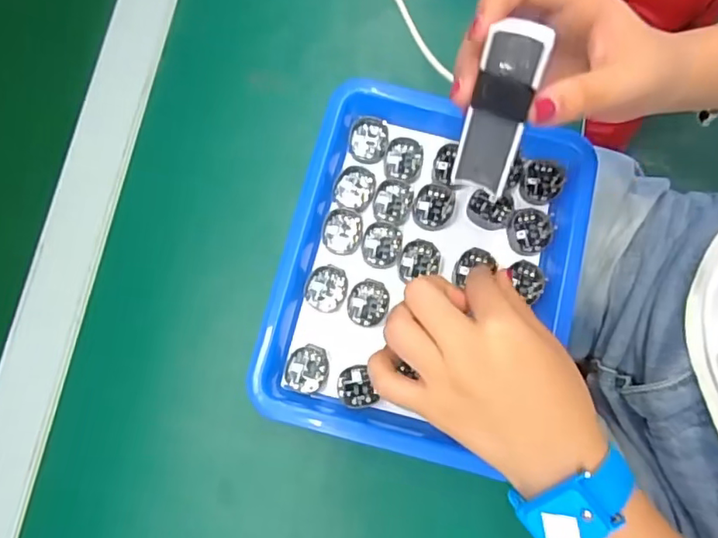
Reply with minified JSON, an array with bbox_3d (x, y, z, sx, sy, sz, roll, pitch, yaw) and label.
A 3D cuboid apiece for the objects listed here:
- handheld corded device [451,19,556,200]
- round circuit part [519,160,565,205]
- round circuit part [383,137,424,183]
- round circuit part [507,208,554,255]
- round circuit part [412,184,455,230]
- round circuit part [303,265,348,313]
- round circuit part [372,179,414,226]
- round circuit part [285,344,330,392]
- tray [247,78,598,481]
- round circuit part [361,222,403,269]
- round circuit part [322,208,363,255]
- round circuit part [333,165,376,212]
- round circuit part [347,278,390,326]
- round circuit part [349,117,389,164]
[{"bbox_3d":[0.065,-0.072,0.265,0.025,0.080,0.016,12,44,3],"label":"handheld corded device"},{"bbox_3d":[0.118,-0.056,0.363,0.026,0.008,0.028,0,78,0],"label":"round circuit part"},{"bbox_3d":[0.029,-0.071,0.362,0.024,0.004,0.028,8,78,2],"label":"round circuit part"},{"bbox_3d":[0.109,-0.024,0.355,0.027,0.006,0.028,0,78,0],"label":"round circuit part"},{"bbox_3d":[0.048,-0.040,0.359,0.026,0.005,0.029,6,78,1],"label":"round circuit part"},{"bbox_3d":[-0.020,0.012,0.345,0.025,0.005,0.028,25,79,5],"label":"round circuit part"},{"bbox_3d":[0.022,-0.043,0.359,0.025,0.005,0.029,15,78,3],"label":"round circuit part"},{"bbox_3d":[-0.031,0.059,0.335,0.024,0.004,0.027,6,78,1],"label":"round circuit part"},{"bbox_3d":[0.044,0.001,0.351,0.183,0.035,0.215,13,78,3],"label":"tray"},{"bbox_3d":[0.014,-0.015,0.353,0.024,0.004,0.028,6,78,1],"label":"round circuit part"},{"bbox_3d":[-0.010,-0.024,0.352,0.024,0.004,0.028,4,78,1],"label":"round circuit part"},{"bbox_3d":[-0.003,-0.052,0.358,0.026,0.004,0.029,15,78,3],"label":"round circuit part"},{"bbox_3d":[0.006,0.021,0.344,0.024,0.004,0.028,28,79,6],"label":"round circuit part"},{"bbox_3d":[0.006,-0.085,0.368,0.024,0.008,0.030,6,78,1],"label":"round circuit part"}]

